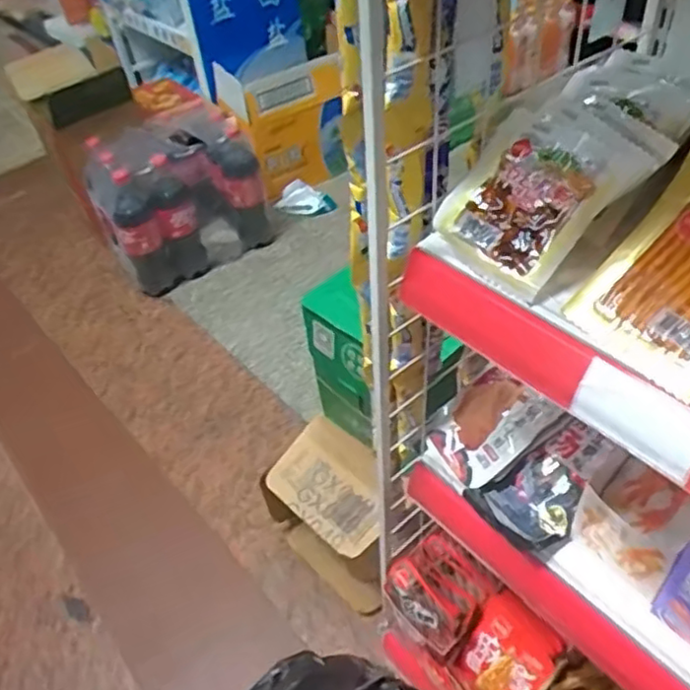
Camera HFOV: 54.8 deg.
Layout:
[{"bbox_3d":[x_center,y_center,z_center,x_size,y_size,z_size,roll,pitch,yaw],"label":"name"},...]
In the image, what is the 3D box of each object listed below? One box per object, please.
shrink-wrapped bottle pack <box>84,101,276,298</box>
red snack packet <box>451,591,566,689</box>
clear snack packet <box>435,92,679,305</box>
[{"bbox_3d":[-0.372,-0.335,1.511,0.347,0.315,0.310,-26,47,-18],"label":"shrink-wrapped bottle pack"},{"bbox_3d":[0.171,0.330,0.702,0.084,0.108,0.015,36,15,34],"label":"red snack packet"},{"bbox_3d":[0.131,-0.109,0.441,0.139,0.020,0.100,-47,60,-1],"label":"clear snack packet"}]

